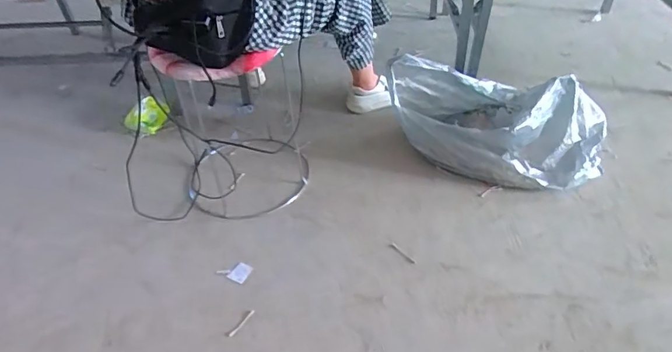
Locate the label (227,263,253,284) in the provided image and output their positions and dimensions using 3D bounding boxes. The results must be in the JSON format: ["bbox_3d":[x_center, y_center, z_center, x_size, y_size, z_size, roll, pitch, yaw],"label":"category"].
[{"bbox_3d":[-0.230,0.234,1.089,0.043,0.004,0.049,27,54,16],"label":"label"}]

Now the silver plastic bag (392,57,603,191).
[{"bbox_3d":[0.450,-0.153,1.282,0.566,0.262,0.257,21,47,25],"label":"silver plastic bag"}]

